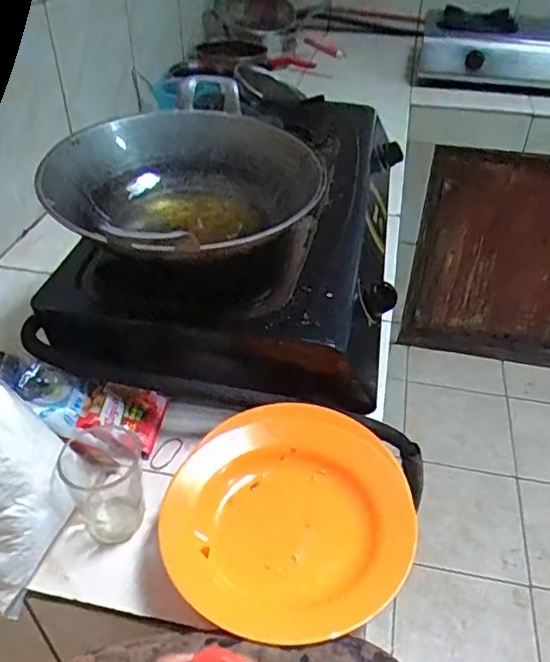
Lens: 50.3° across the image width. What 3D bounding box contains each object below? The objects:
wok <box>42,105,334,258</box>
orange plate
[{"bbox_3d":[-0.098,-0.146,0.651,0.281,0.094,0.264,1,40,-1],"label":"wok"},{"bbox_3d":[0.014,0.159,0.523,0.209,0.044,0.203,1,40,-1],"label":"orange plate"}]

